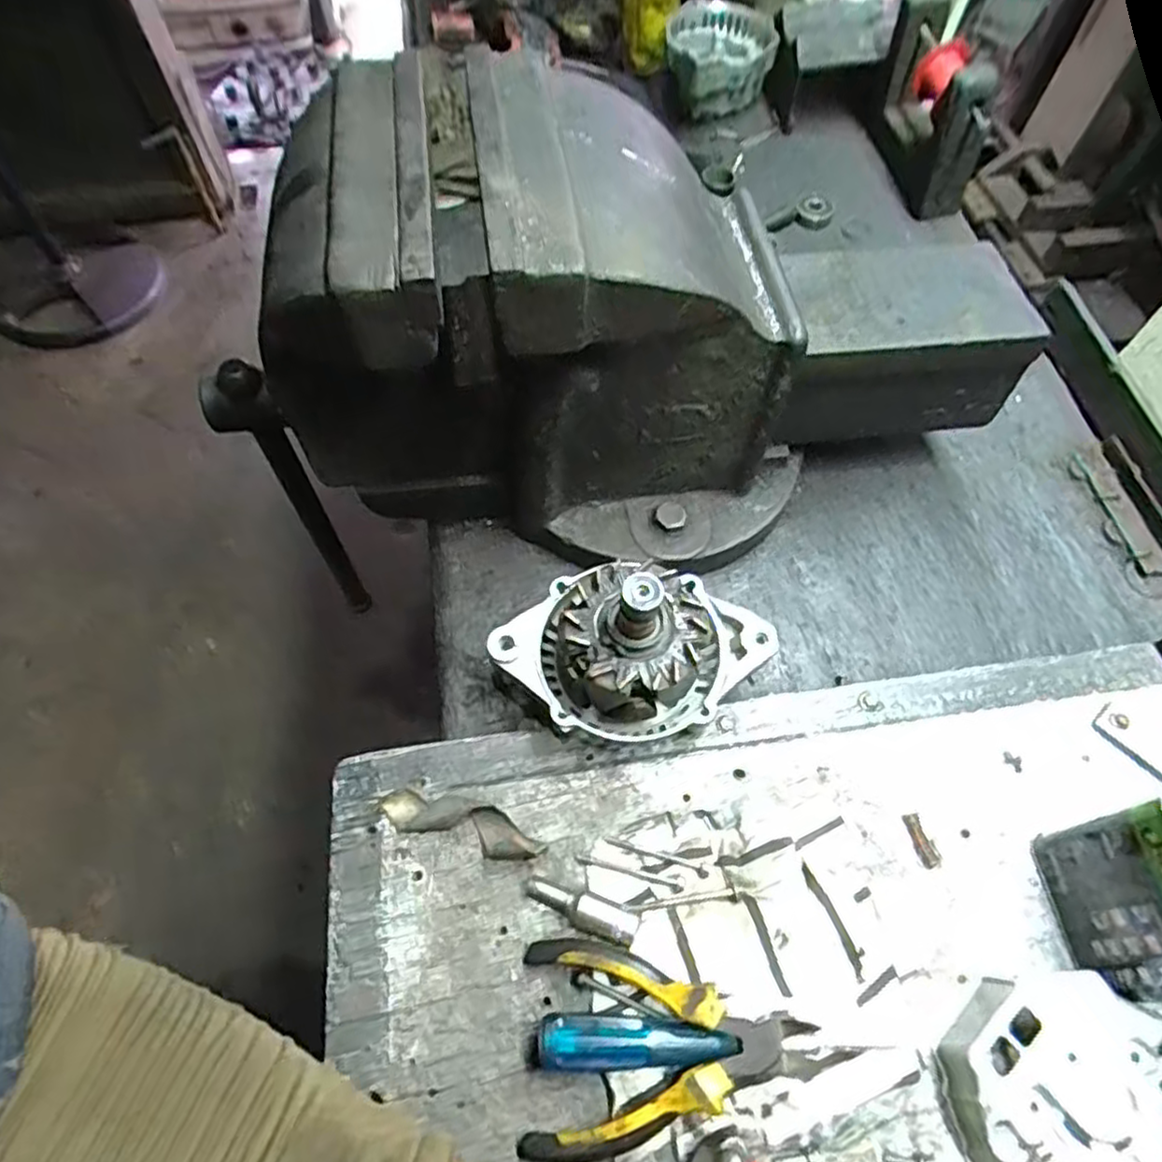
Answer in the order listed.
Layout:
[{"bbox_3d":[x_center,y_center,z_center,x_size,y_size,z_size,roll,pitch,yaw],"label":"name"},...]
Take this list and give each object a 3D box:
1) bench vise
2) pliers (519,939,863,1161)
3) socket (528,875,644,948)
[{"bbox_3d":[0.030,-0.165,0.484,0.541,0.253,0.220,-19,63,-10],"label":"bench vise"},{"bbox_3d":[0.055,0.238,0.368,0.167,0.033,0.096,2,61,1],"label":"pliers"},{"bbox_3d":[0.000,0.185,0.411,0.066,0.019,0.019,20,63,10],"label":"socket"}]

